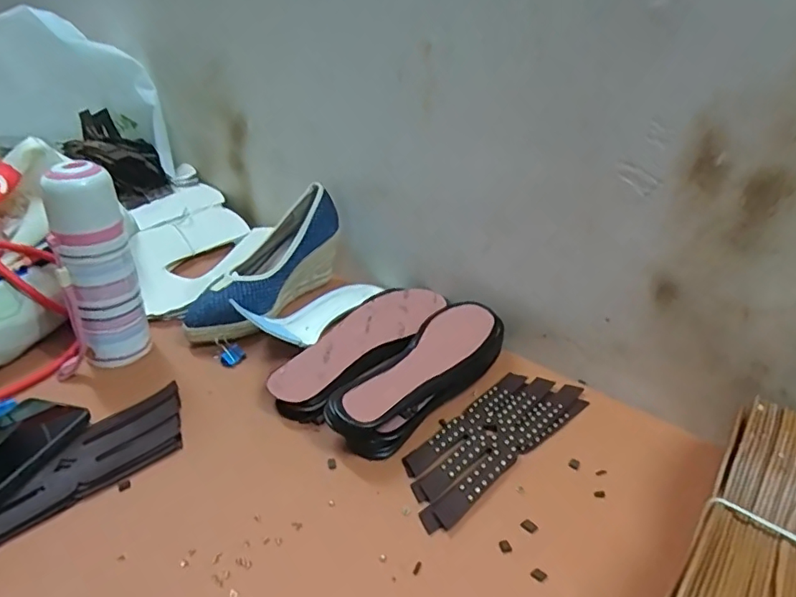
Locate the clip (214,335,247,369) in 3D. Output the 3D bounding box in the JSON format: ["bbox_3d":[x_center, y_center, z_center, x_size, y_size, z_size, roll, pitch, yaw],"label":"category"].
[{"bbox_3d":[-0.188,0.059,0.609,0.029,0.013,0.041,-23,39,-35],"label":"clip"}]

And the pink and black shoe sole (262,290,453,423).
[{"bbox_3d":[-0.034,0.051,0.604,0.085,0.034,0.241,20,35,28],"label":"pink and black shoe sole"}]

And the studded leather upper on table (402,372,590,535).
[{"bbox_3d":[0.089,0.127,0.517,0.221,0.008,0.074,-25,40,-37],"label":"studded leather upper on table"}]

